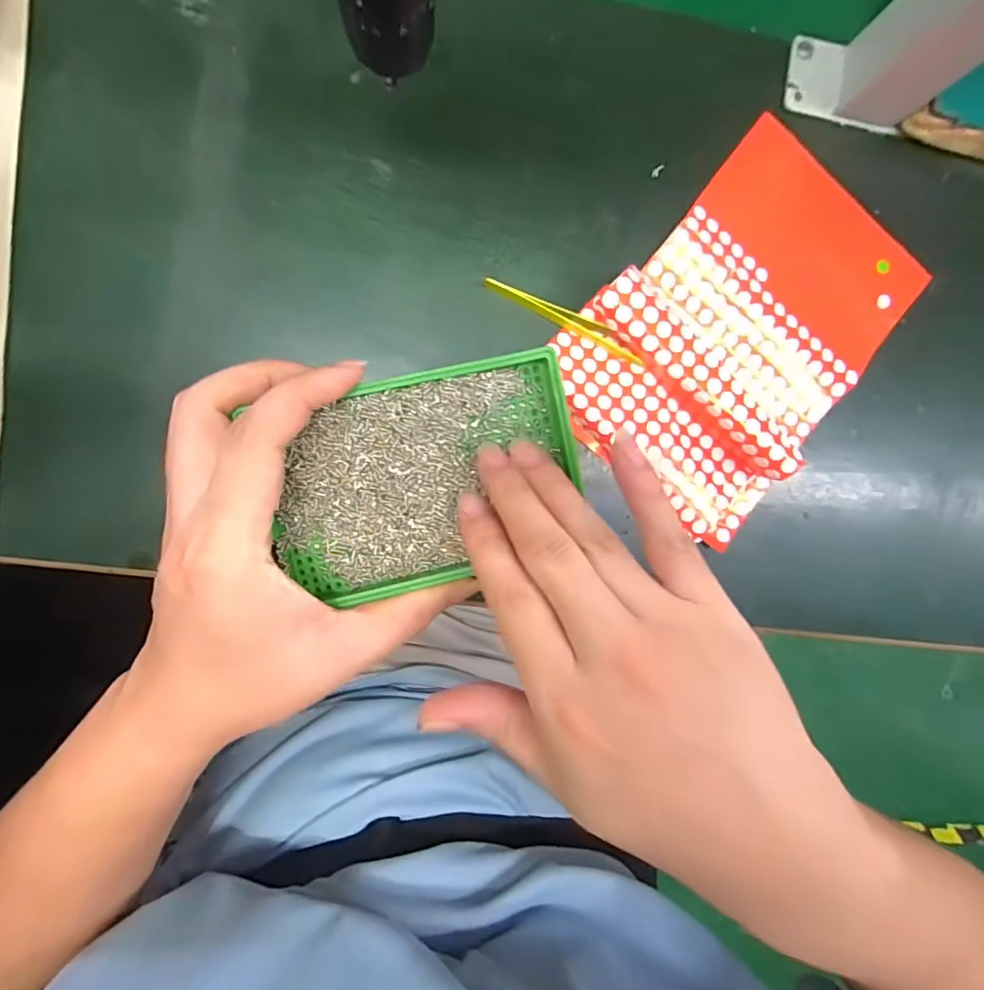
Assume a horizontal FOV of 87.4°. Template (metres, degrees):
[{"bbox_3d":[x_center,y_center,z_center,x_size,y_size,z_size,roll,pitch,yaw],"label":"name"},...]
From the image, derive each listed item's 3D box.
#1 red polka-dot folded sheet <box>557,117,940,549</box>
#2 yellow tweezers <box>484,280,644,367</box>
[{"bbox_3d":[0.139,-0.090,0.279,0.145,0.029,0.196,39,90,-7],"label":"red polka-dot folded sheet"},{"bbox_3d":[0.041,-0.097,0.280,0.094,0.008,0.012,23,92,-7],"label":"yellow tweezers"}]

